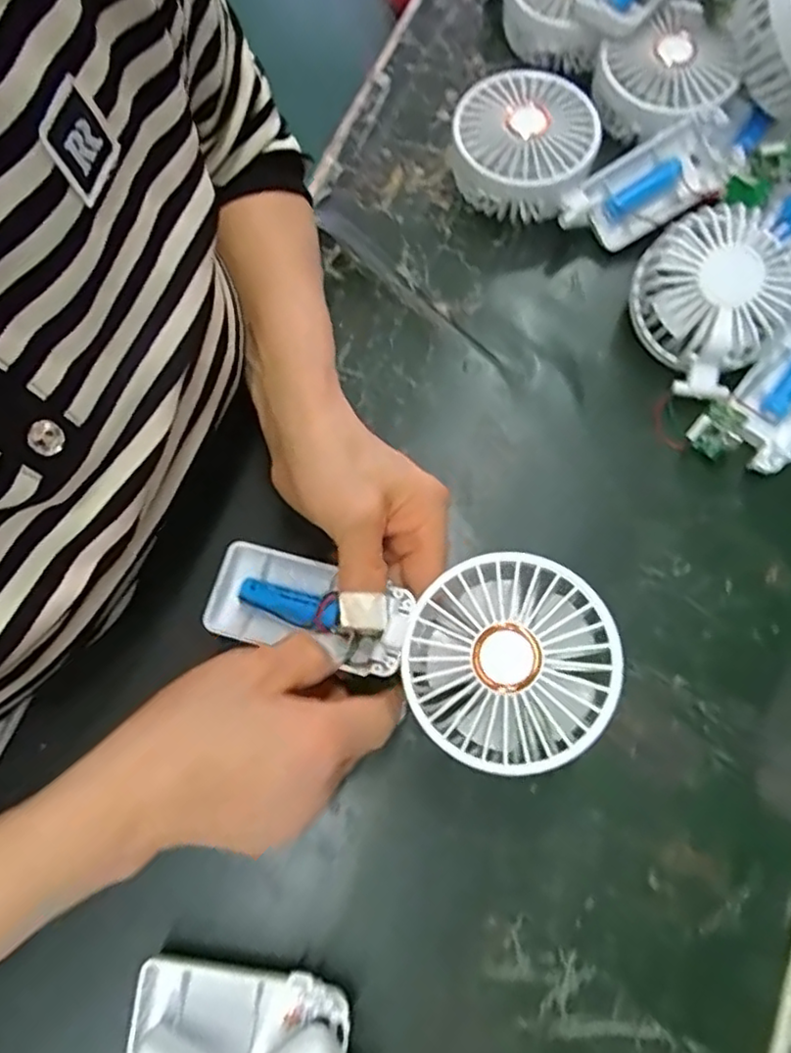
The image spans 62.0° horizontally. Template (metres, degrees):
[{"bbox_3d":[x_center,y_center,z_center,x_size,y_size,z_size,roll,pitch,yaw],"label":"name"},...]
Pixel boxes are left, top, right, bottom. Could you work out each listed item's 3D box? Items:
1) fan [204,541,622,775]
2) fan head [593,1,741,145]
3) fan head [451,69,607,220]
[{"bbox_3d":[0.003,0.046,0.291,0.178,0.029,0.080,13,73,22],"label":"fan"},{"bbox_3d":[0.170,-0.282,0.413,0.075,0.034,0.072,-34,76,-9],"label":"fan head"},{"bbox_3d":[0.079,-0.236,0.416,0.087,0.045,0.086,7,74,2],"label":"fan head"}]

